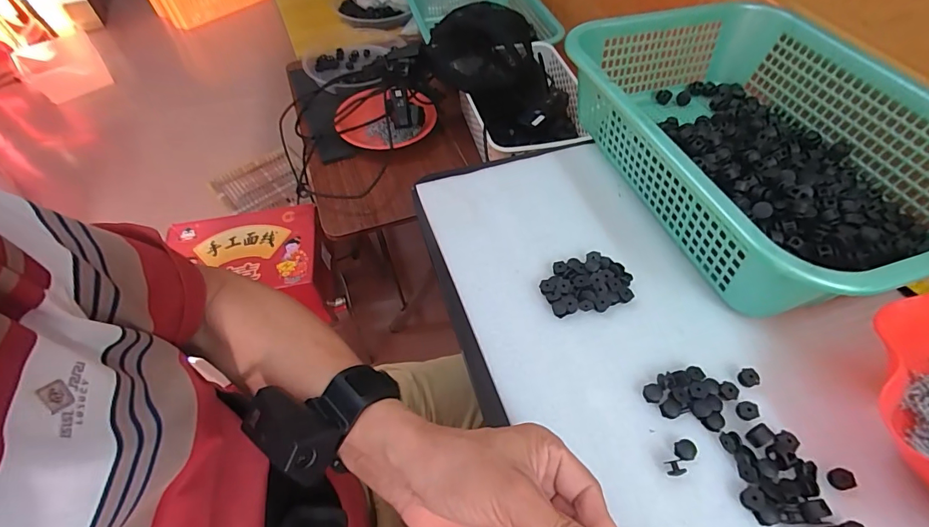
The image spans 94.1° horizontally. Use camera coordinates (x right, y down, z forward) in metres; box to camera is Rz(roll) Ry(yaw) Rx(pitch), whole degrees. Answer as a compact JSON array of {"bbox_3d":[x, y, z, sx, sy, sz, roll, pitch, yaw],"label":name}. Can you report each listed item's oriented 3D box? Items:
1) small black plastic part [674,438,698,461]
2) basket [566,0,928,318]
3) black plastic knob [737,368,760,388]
[{"bbox_3d":[0.158,0.133,0.309,0.013,0.006,0.014,-1,54,1],"label":"small black plastic part"},{"bbox_3d":[0.302,-0.127,0.442,0.299,0.099,0.382,-17,55,-10],"label":"basket"},{"bbox_3d":[0.224,0.089,0.339,0.015,0.006,0.014,0,54,0],"label":"black plastic knob"}]

